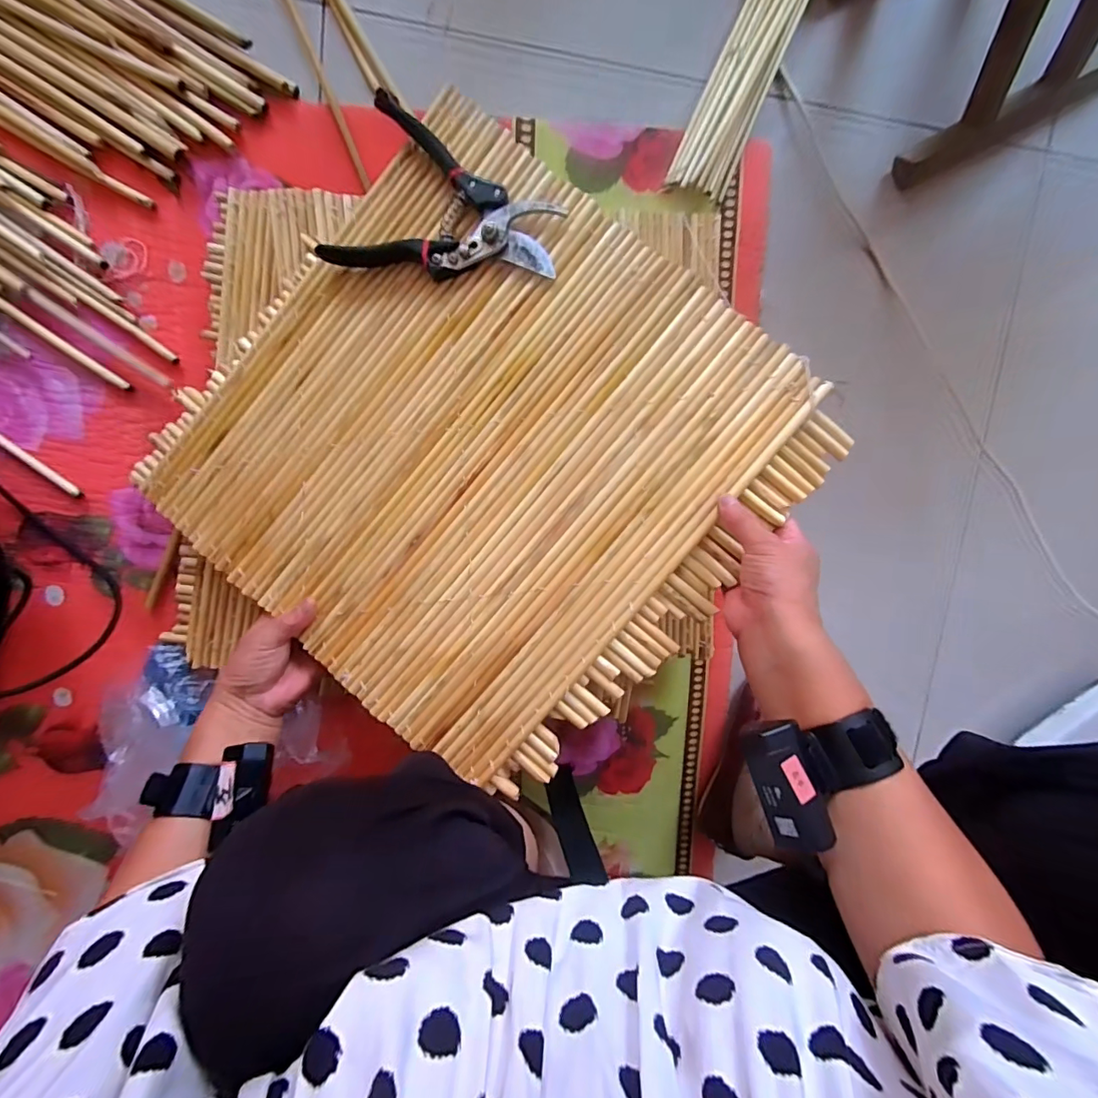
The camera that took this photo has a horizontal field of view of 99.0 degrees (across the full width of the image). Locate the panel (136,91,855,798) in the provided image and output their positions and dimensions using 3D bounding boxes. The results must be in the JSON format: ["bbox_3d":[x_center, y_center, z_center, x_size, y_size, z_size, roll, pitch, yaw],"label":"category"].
[{"bbox_3d":[-0.057,-0.080,0.400,0.447,0.011,0.439,44,93,4],"label":"panel"}]

